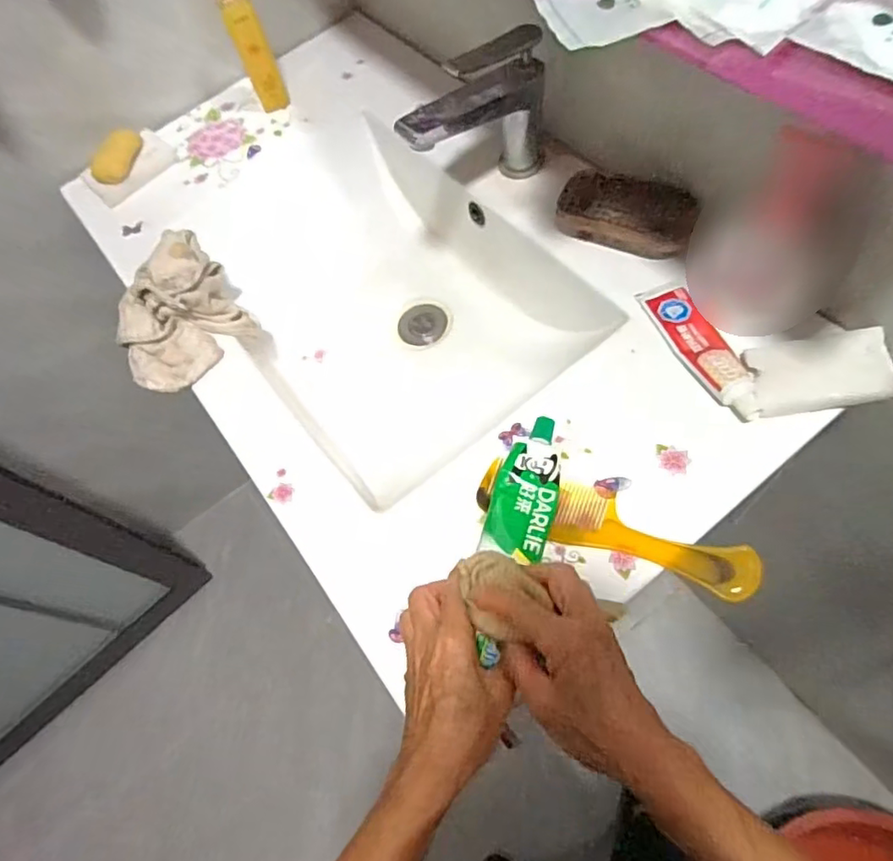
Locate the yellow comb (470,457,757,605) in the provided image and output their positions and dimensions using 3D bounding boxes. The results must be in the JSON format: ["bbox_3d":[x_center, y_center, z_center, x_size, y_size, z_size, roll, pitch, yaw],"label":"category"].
[{"bbox_3d":[0.123,0.072,0.446,0.206,0.011,0.047,16,70,18],"label":"yellow comb"}]

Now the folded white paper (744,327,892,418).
[{"bbox_3d":[0.291,-0.046,0.462,0.097,0.009,0.065,-8,62,17],"label":"folded white paper"}]

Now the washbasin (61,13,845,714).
[{"bbox_3d":[-0.062,-0.145,0.640,0.430,0.210,0.758,-40,73,-9],"label":"washbasin"}]

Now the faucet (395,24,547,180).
[{"bbox_3d":[0.025,-0.293,0.580,0.151,0.118,0.062,-25,71,-5],"label":"faucet"}]

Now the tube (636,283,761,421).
[{"bbox_3d":[0.214,-0.070,0.498,0.038,0.016,0.145,-17,56,-6],"label":"tube"}]

